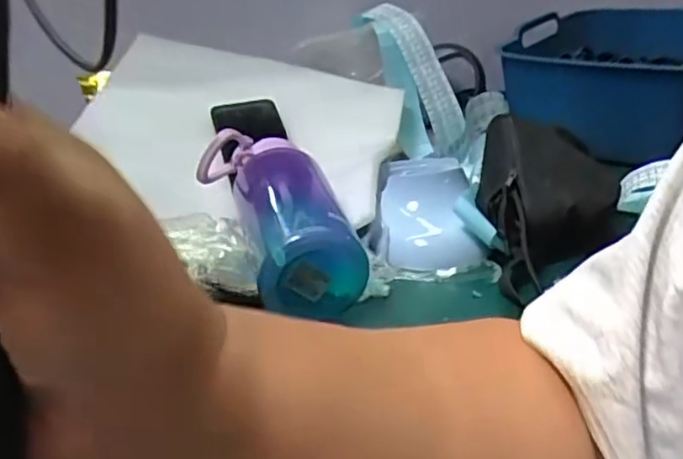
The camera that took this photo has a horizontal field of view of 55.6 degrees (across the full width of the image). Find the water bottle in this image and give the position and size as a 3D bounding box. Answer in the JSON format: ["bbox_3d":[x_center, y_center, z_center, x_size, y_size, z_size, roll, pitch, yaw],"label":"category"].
[{"bbox_3d":[-0.057,-0.015,0.562,0.111,0.089,0.205,-10,36,-12],"label":"water bottle"}]

